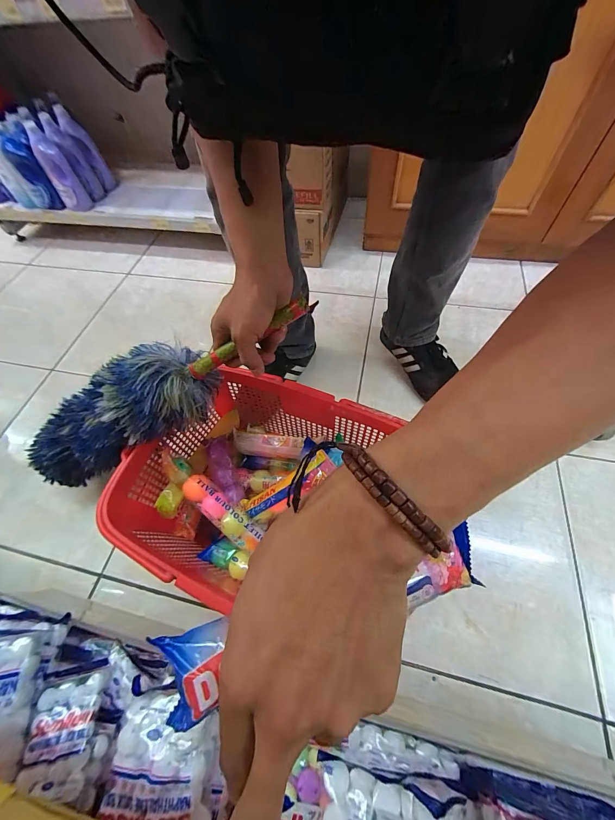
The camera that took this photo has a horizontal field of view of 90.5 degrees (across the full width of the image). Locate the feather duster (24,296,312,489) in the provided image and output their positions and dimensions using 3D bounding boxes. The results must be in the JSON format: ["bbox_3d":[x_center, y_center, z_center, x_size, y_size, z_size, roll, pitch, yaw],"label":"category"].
[{"bbox_3d":[-0.237,-0.005,0.430,0.533,0.112,0.103,-25,57,22],"label":"feather duster"}]

